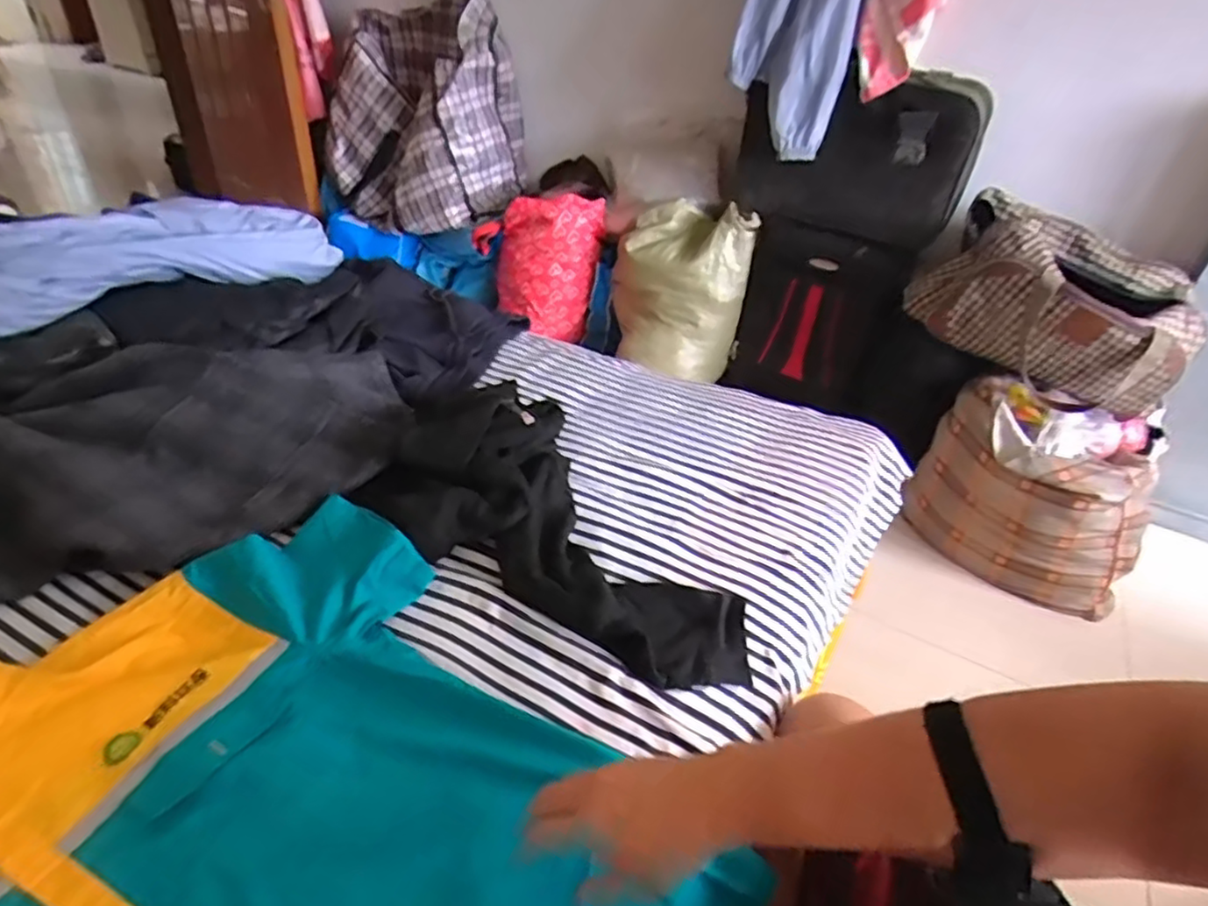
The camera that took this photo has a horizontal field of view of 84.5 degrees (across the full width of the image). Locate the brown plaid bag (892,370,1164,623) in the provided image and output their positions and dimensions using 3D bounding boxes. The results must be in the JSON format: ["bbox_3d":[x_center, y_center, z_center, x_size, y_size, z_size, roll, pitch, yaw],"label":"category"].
[{"bbox_3d":[0.905,0.057,1.404,0.410,0.331,0.305,26,42,25],"label":"brown plaid bag"}]

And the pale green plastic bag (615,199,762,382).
[{"bbox_3d":[0.197,-0.431,1.744,0.266,0.416,0.233,-5,38,-13],"label":"pale green plastic bag"}]

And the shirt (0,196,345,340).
[{"bbox_3d":[-0.733,-0.258,0.905,0.673,0.100,0.161,-23,45,-32],"label":"shirt"}]

